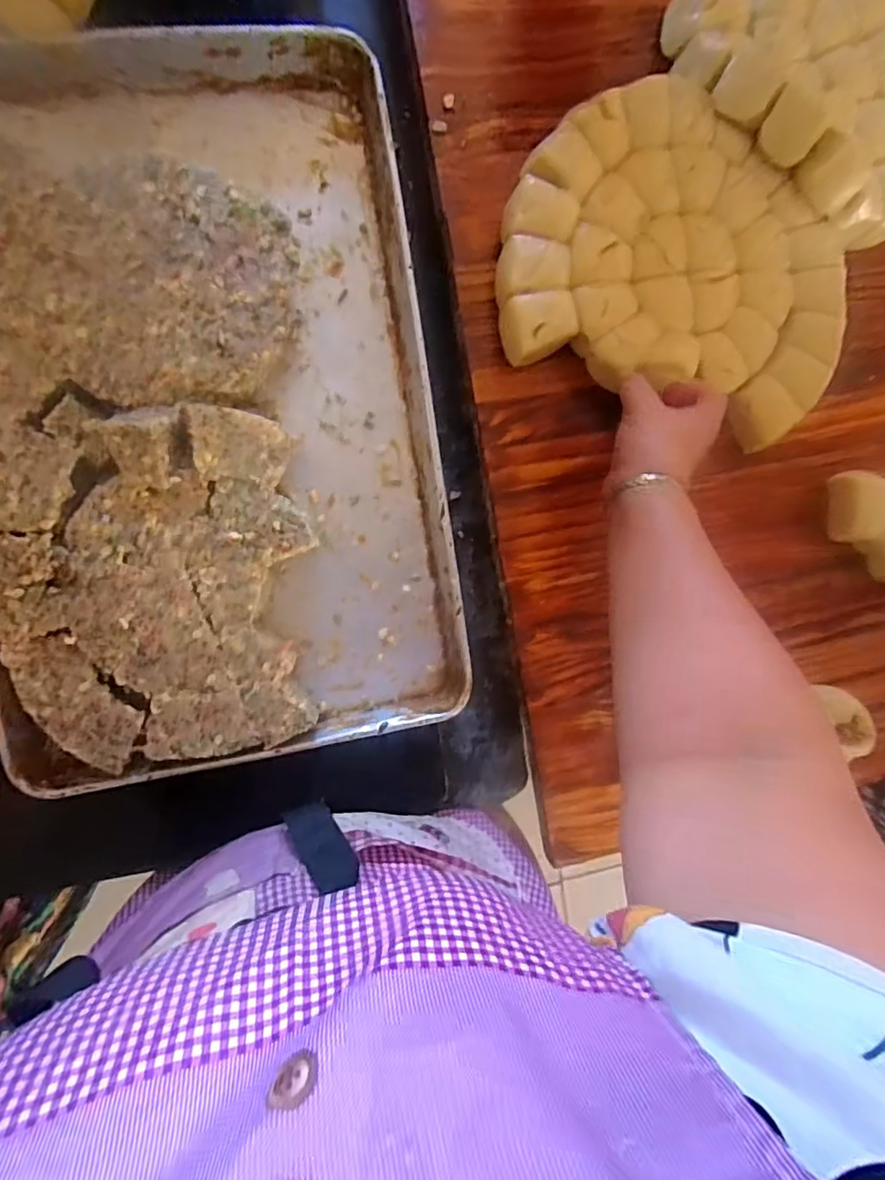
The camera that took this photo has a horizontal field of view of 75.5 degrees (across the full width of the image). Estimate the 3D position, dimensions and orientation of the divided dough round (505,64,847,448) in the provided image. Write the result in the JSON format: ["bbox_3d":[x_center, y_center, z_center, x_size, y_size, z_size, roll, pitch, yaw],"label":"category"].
[{"bbox_3d":[0.220,-0.297,0.513,0.320,0.040,0.257,17,90,-9],"label":"divided dough round"}]

